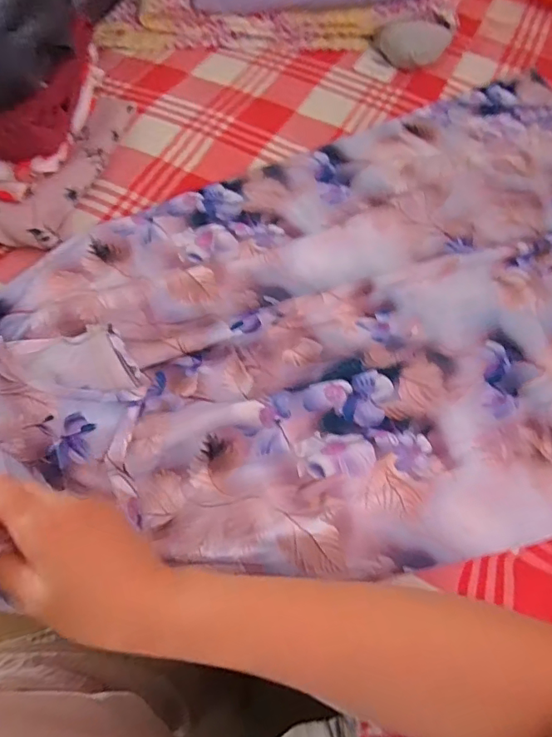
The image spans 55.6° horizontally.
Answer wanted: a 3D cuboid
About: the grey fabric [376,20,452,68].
[{"bbox_3d":[0.181,-0.418,0.673,0.094,0.031,0.055,-4,60,-2],"label":"grey fabric"}]

